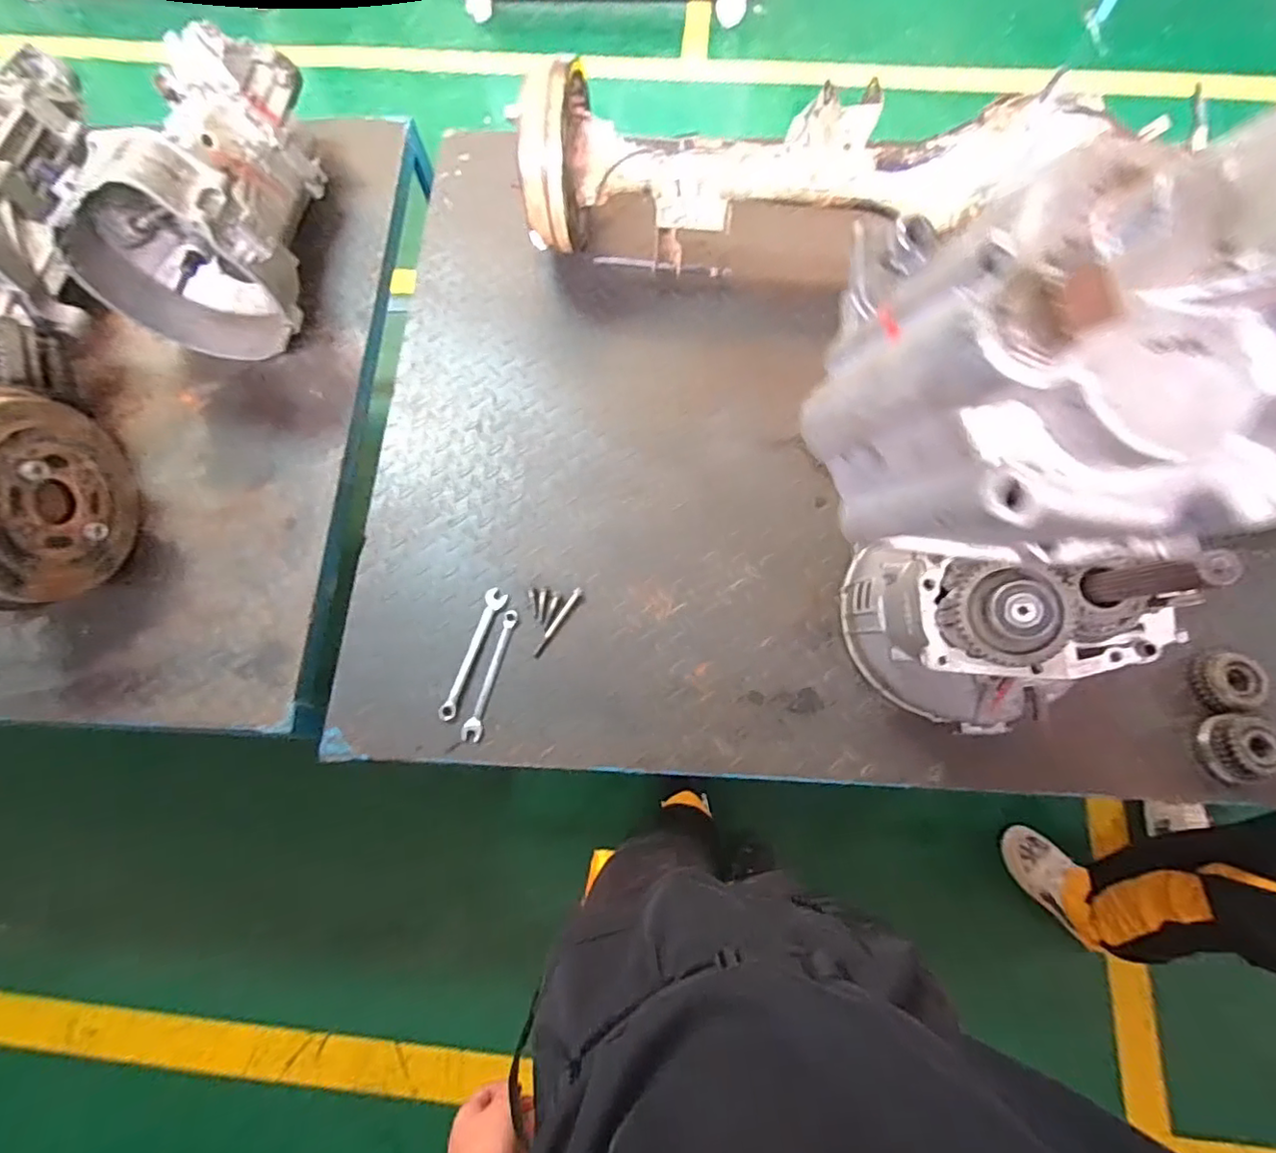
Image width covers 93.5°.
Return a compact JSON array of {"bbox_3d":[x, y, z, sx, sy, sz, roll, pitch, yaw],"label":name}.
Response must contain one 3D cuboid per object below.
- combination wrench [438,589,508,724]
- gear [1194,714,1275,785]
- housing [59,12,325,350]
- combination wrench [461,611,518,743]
[{"bbox_3d":[-0.221,0.101,0.800,0.030,0.016,0.181,19,75,6],"label":"combination wrench"},{"bbox_3d":[0.731,0.209,0.730,0.074,0.049,0.082,0,74,0],"label":"gear"},{"bbox_3d":[-0.651,-0.591,0.875,0.284,0.285,0.441,-5,74,-1],"label":"housing"},{"bbox_3d":[-0.193,0.128,0.785,0.025,0.008,0.172,13,74,4],"label":"combination wrench"}]

